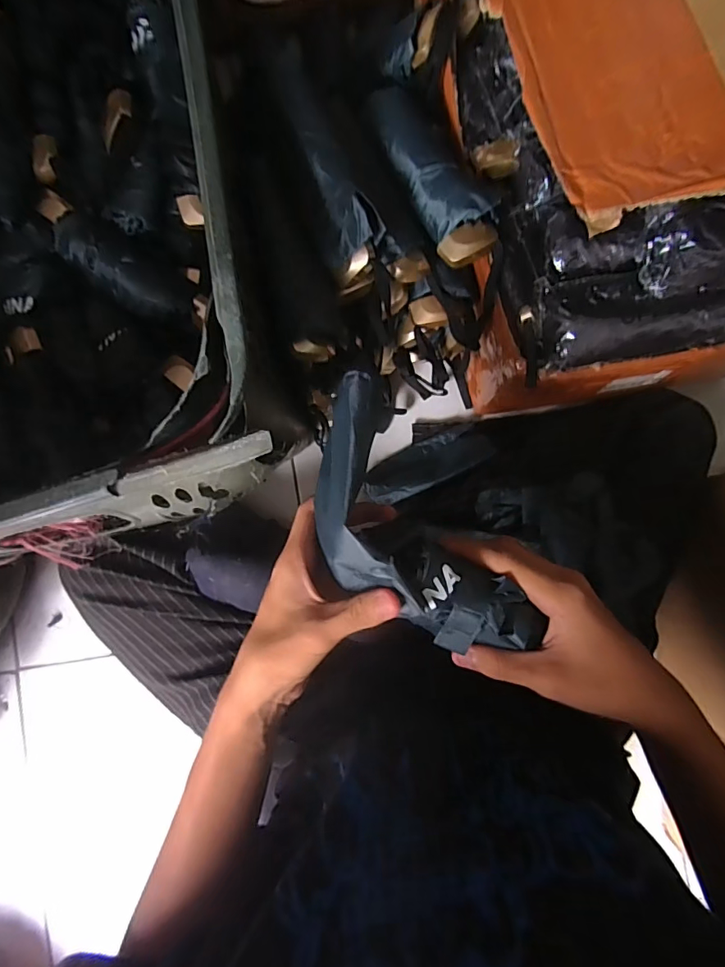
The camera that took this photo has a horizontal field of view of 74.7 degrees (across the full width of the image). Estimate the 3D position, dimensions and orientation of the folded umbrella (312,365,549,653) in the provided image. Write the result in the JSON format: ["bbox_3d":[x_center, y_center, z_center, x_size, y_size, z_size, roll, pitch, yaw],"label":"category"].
[{"bbox_3d":[0.021,0.034,0.272,0.082,0.046,0.183,-38,92,0],"label":"folded umbrella"}]

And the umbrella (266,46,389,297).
[{"bbox_3d":[-0.027,-0.254,0.384,0.045,0.033,0.182,-19,100,1],"label":"umbrella"}]

